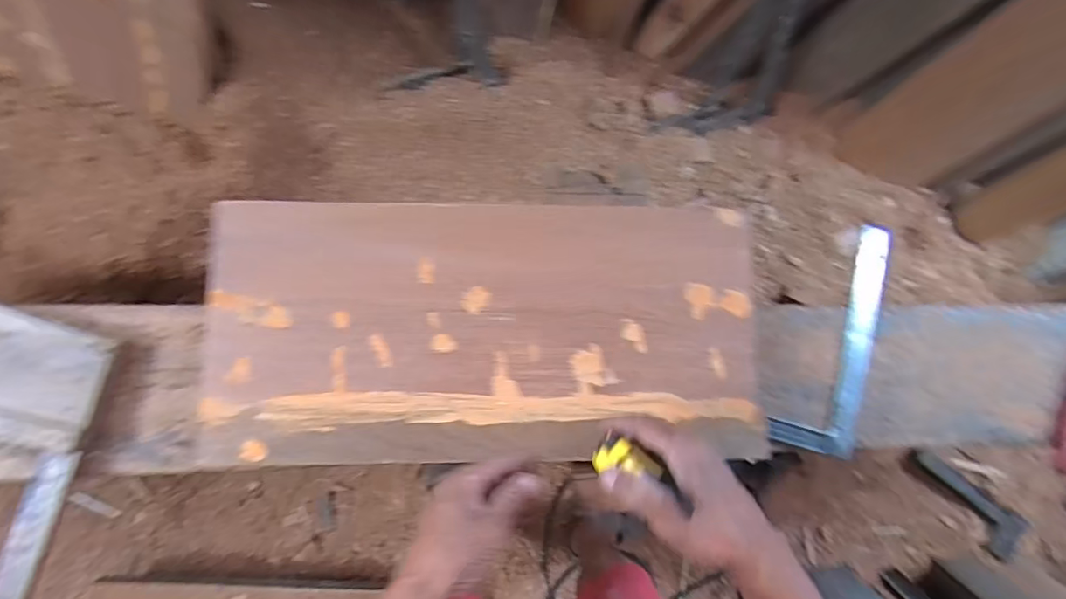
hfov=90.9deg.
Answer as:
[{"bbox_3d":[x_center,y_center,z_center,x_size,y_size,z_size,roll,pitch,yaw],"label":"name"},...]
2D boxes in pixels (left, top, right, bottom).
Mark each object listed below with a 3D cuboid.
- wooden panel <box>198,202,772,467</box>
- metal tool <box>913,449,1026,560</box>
[{"bbox_3d":[-0.044,0.034,0.565,0.585,0.037,0.269,0,87,-6],"label":"wooden panel"},{"bbox_3d":[1.097,0.494,1.316,0.118,0.049,0.314,-39,74,-6],"label":"metal tool"}]

